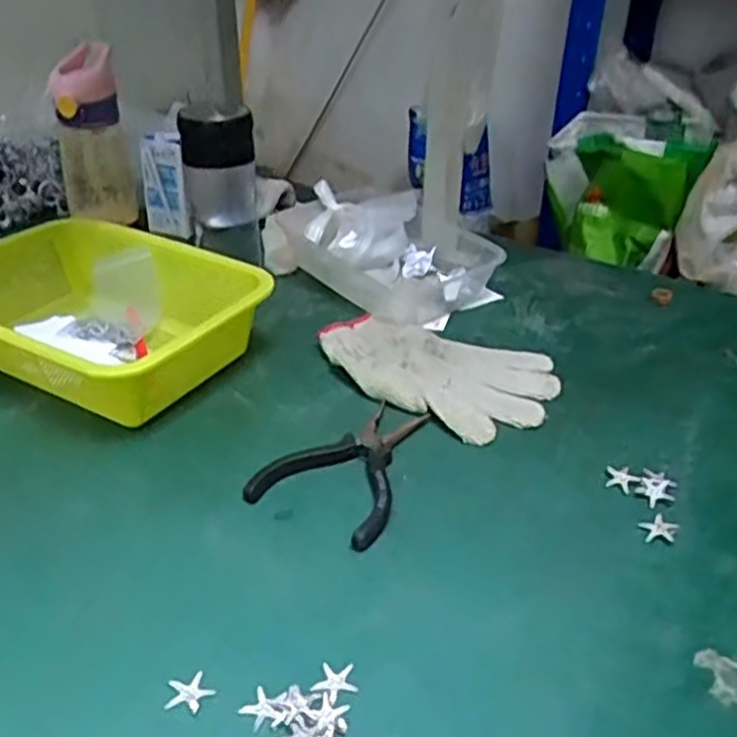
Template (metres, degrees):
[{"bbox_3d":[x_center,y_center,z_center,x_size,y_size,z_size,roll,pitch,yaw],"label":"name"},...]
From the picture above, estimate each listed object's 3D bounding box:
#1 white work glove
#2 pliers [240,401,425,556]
[{"bbox_3d":[0.059,-0.005,0.646,0.200,0.021,0.128,26,41,34],"label":"white work glove"},{"bbox_3d":[-0.013,0.062,0.540,0.095,0.017,0.147,13,35,19],"label":"pliers"}]

